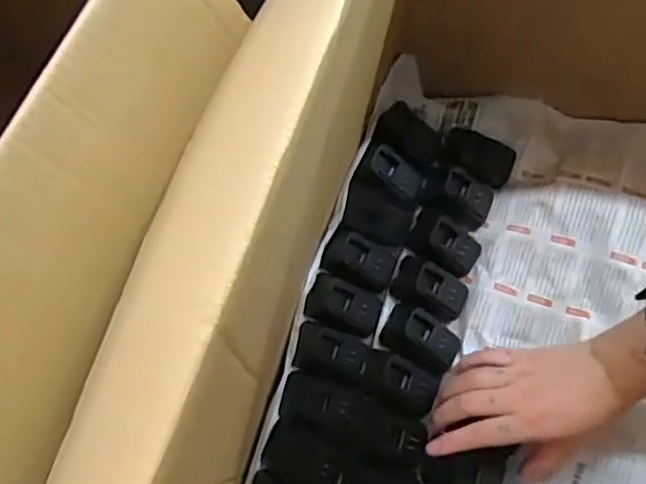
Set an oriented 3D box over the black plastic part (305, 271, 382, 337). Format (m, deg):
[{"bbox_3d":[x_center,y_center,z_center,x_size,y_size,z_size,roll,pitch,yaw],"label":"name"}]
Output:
[{"bbox_3d":[0.019,0.058,0.588,0.066,0.032,0.038,20,74,4],"label":"black plastic part"}]

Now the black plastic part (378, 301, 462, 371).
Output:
[{"bbox_3d":[0.089,0.084,0.571,0.066,0.029,0.043,27,75,6],"label":"black plastic part"}]

